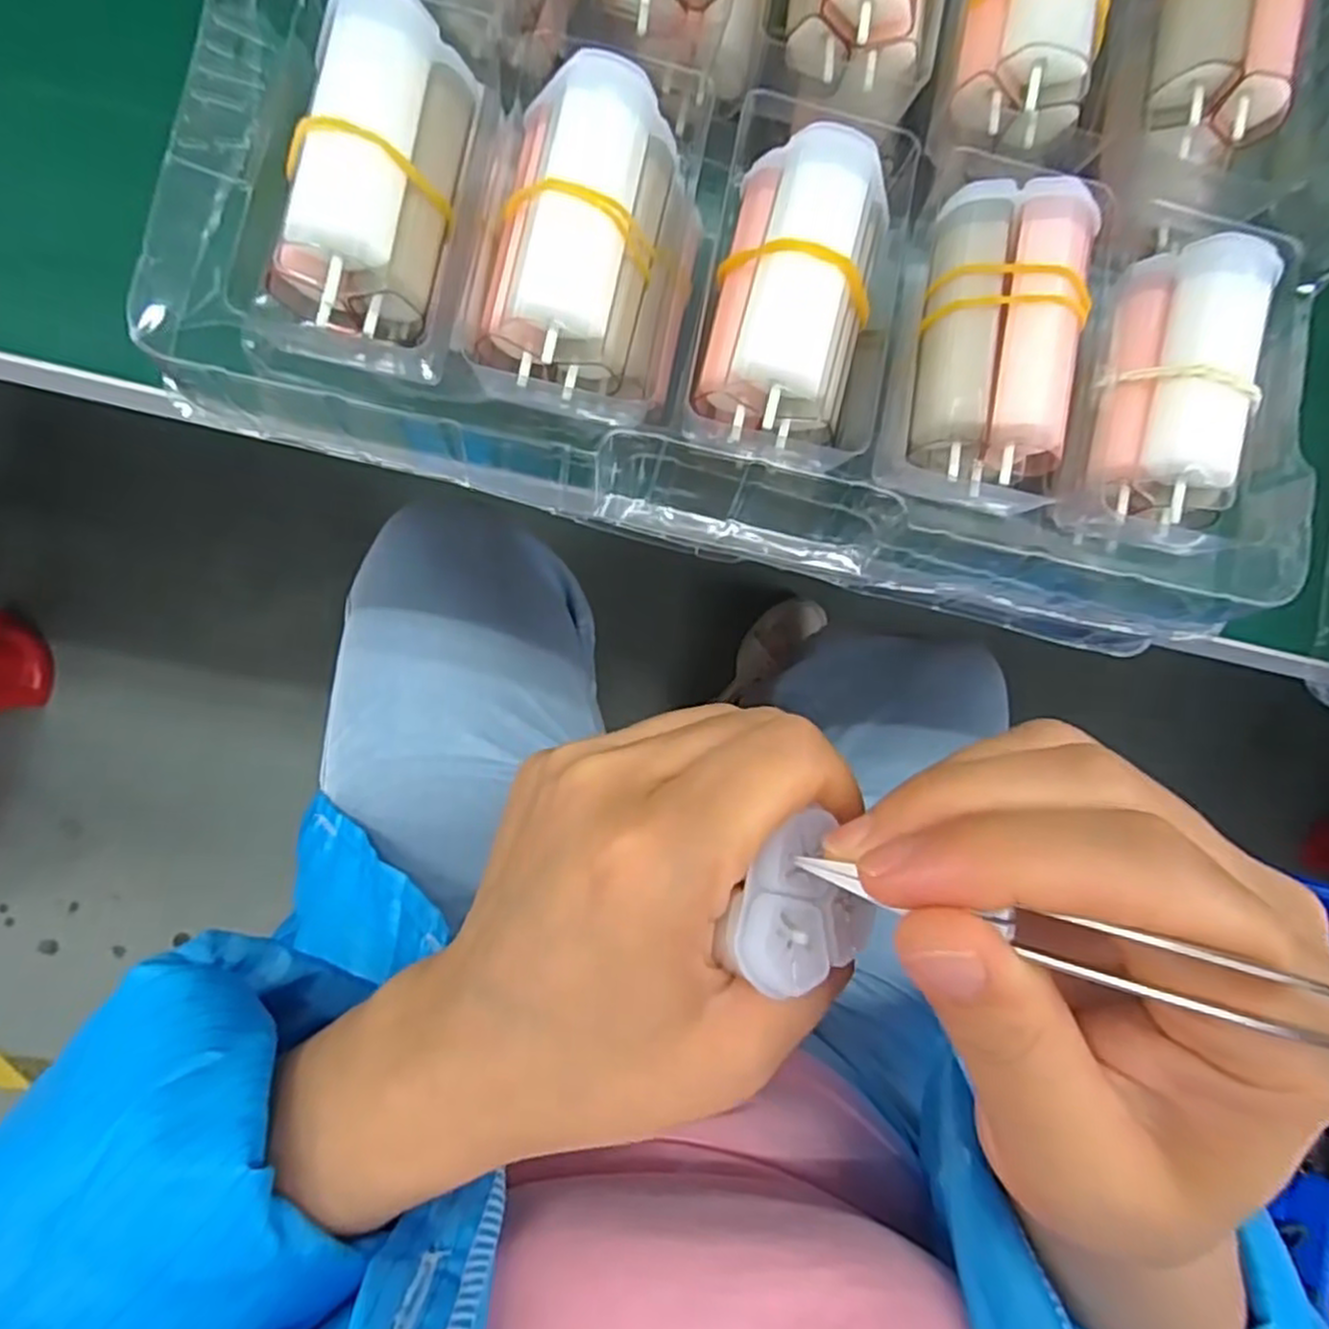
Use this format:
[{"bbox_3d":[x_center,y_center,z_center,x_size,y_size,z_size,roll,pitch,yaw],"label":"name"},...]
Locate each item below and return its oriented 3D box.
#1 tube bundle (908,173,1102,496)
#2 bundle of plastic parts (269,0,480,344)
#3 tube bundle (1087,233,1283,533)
[{"bbox_3d":[0.082,-0.080,0.183,0.033,0.026,0.067,9,83,-7],"label":"tube bundle"},{"bbox_3d":[-0.065,-0.112,0.171,0.031,0.024,0.070,12,83,-6],"label":"bundle of plastic parts"},{"bbox_3d":[0.131,-0.073,0.191,0.026,0.023,0.067,12,83,-6],"label":"tube bundle"}]

